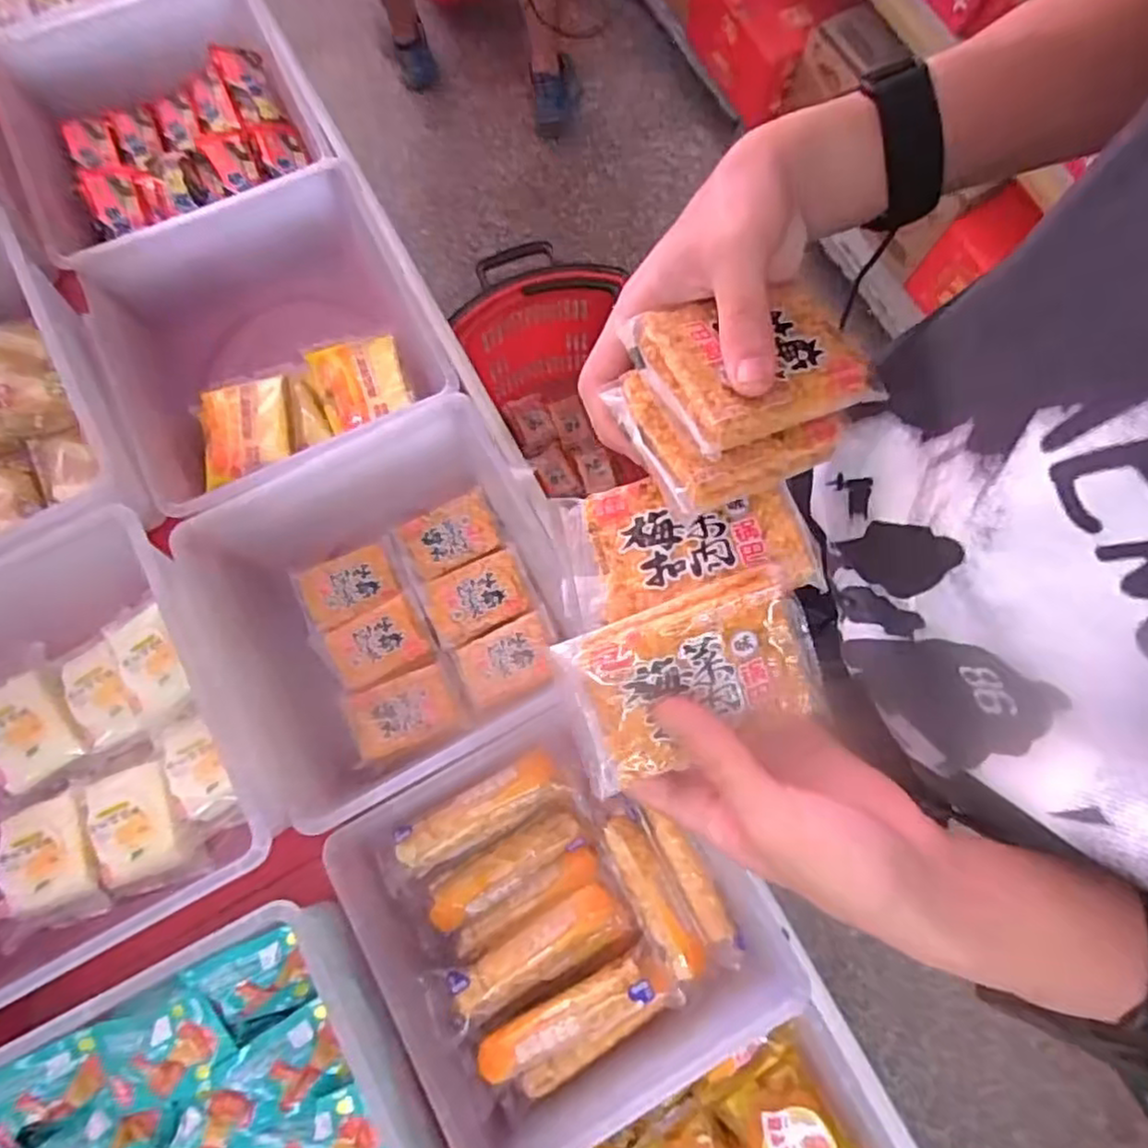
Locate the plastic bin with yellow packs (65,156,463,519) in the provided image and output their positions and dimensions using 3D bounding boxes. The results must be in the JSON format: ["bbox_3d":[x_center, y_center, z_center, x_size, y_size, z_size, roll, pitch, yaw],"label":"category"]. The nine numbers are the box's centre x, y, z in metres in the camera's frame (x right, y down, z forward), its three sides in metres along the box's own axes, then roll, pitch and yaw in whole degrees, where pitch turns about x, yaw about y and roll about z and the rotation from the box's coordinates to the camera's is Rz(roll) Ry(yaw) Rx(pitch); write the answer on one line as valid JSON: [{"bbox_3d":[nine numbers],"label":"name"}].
[{"bbox_3d":[-0.309,-0.230,0.756,0.311,0.154,0.270,-28,79,-7],"label":"plastic bin with yellow packs"}]

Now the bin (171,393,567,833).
[{"bbox_3d":[-0.163,0.031,0.672,0.293,0.121,0.297,-27,79,-7],"label":"bin"}]

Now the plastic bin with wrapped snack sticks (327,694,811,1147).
[{"bbox_3d":[-0.023,0.288,0.601,0.275,0.090,0.291,-28,79,-7],"label":"plastic bin with wrapped snack sticks"}]

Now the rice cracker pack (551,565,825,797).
[{"bbox_3d":[0.050,0.044,0.306,0.103,0.017,0.069,-20,107,-1],"label":"rice cracker pack"}]

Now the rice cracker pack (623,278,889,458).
[{"bbox_3d":[0.081,-0.093,0.313,0.101,0.015,0.069,-20,69,-24],"label":"rice cracker pack"}]

